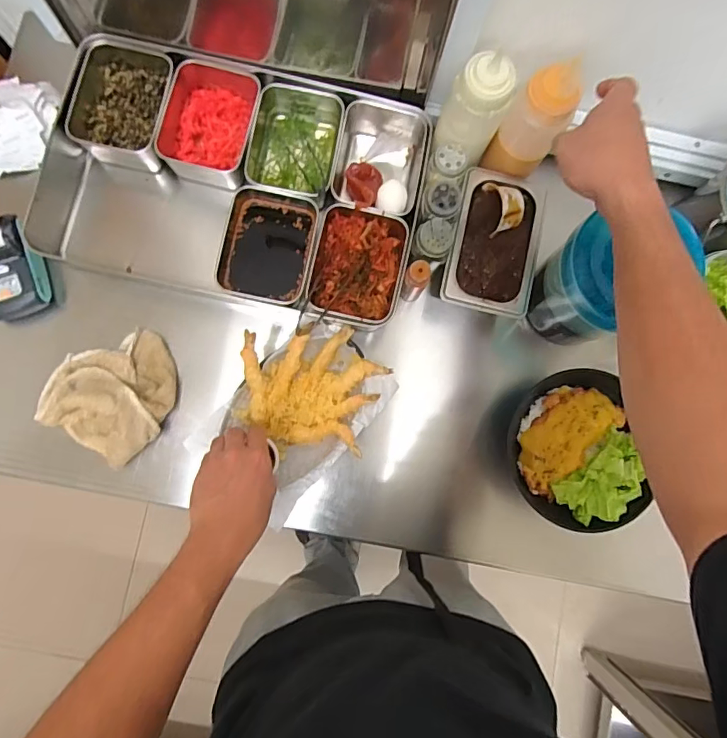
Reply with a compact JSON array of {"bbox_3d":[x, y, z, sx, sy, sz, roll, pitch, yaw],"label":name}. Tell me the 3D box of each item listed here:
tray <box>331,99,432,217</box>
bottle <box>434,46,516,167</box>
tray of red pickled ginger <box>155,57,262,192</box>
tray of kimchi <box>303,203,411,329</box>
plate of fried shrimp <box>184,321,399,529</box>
[{"bbox_3d":[0.021,-0.268,0.631,0.105,0.079,0.164,10,84,-2],"label":"tray"},{"bbox_3d":[0.122,-0.283,0.530,0.068,0.112,0.059,29,83,0],"label":"bottle"},{"bbox_3d":[-0.189,-0.306,0.615,0.106,0.065,0.139,16,83,-1],"label":"tray of red pickled ginger"},{"bbox_3d":[-0.008,-0.120,0.601,0.108,0.065,0.140,9,84,-2],"label":"tray of kimchi"},{"bbox_3d":[-0.082,0.046,0.574,0.162,0.067,0.215,41,83,2],"label":"plate of fried shrimp"}]

